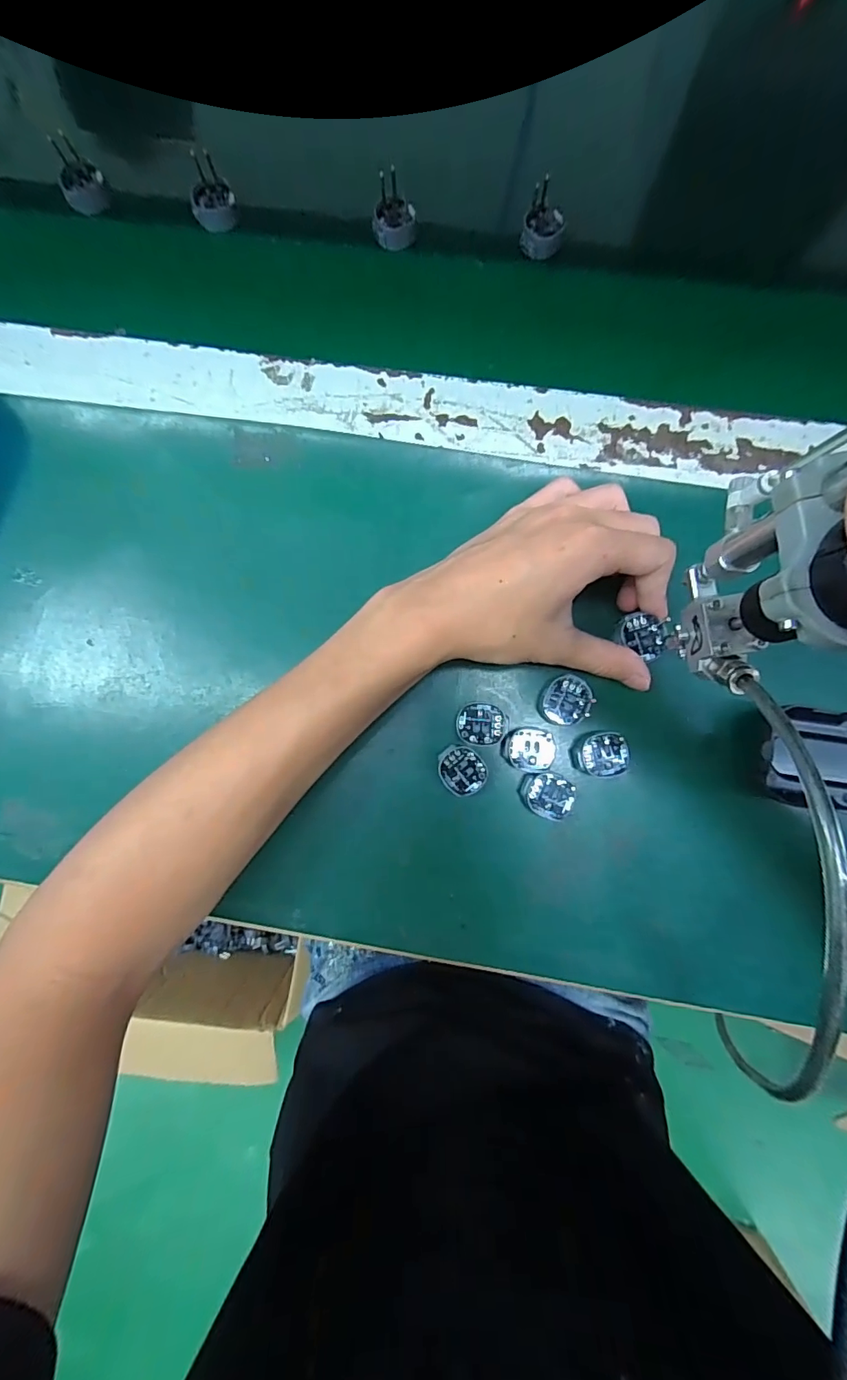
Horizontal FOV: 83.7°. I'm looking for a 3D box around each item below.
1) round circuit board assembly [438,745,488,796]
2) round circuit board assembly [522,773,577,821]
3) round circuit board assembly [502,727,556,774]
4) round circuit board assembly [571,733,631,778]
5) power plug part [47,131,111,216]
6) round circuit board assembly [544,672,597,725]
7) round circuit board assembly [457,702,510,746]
[{"bbox_3d":[0.022,0.045,0.265,0.024,0.004,0.028,-42,85,-1],"label":"round circuit board assembly"},{"bbox_3d":[0.070,0.058,0.262,0.029,0.004,0.024,21,87,4],"label":"round circuit board assembly"},{"bbox_3d":[0.059,0.033,0.263,0.029,0.004,0.024,14,87,3],"label":"round circuit board assembly"},{"bbox_3d":[0.099,0.036,0.263,0.031,0.005,0.024,-4,86,2],"label":"round circuit board assembly"},{"bbox_3d":[-0.228,-0.339,0.312,0.028,0.026,0.025,-34,85,0],"label":"power plug part"},{"bbox_3d":[0.081,0.005,0.264,0.027,0.004,0.025,0,86,2],"label":"round circuit board assembly"},{"bbox_3d":[0.033,0.019,0.265,0.027,0.004,0.023,3,86,3],"label":"round circuit board assembly"}]

